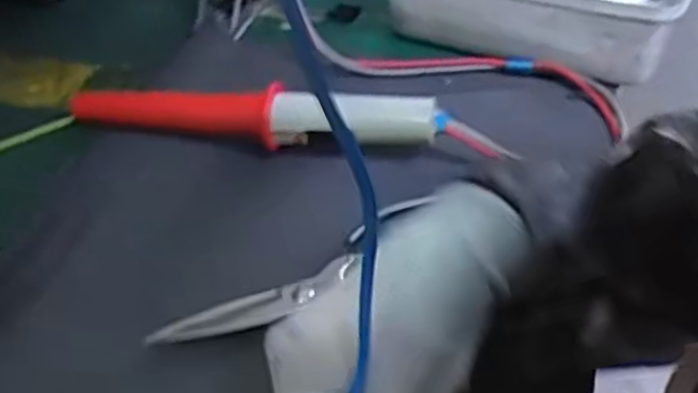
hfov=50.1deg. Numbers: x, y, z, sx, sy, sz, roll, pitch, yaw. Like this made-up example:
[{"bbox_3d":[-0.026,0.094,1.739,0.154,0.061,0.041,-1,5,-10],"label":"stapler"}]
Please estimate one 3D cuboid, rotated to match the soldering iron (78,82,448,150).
[{"bbox_3d":[-0.072,-0.054,0.492,0.251,0.043,0.029,6,44,10],"label":"soldering iron"}]

